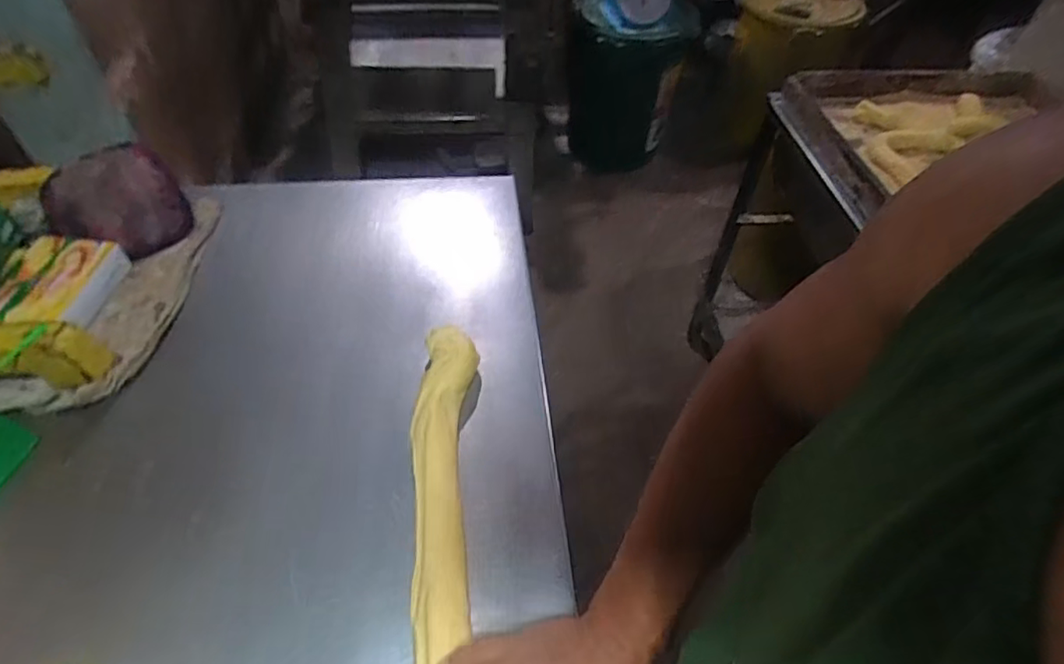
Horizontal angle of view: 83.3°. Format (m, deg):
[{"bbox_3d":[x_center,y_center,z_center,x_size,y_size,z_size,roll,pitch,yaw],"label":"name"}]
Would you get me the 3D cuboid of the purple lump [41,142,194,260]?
[{"bbox_3d":[-0.566,-0.173,0.805,0.166,0.097,0.107,-14,51,-15],"label":"purple lump"}]

